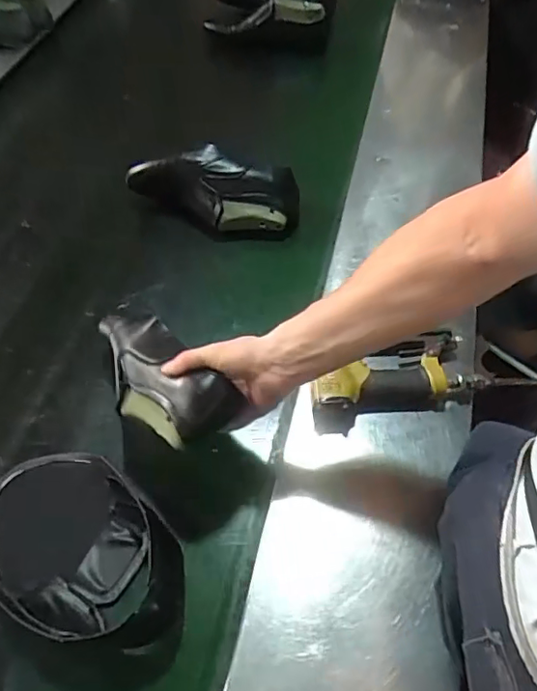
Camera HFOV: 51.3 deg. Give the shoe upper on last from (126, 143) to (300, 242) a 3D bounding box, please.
[{"bbox_3d":[-0.096,-0.238,0.910,0.285,0.112,0.089,9,56,6],"label":"shoe upper on last"}]

